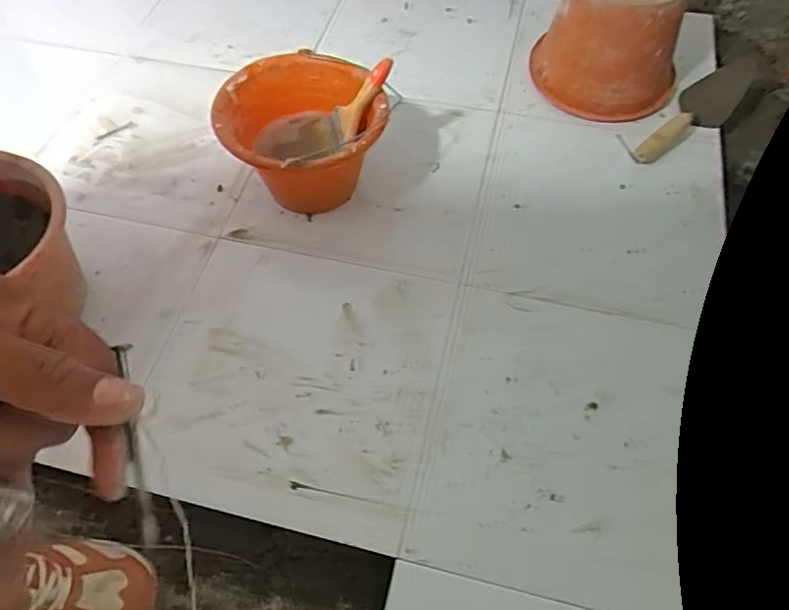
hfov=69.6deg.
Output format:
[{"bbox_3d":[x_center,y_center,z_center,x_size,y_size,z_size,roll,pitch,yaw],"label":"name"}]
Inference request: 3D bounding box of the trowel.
[{"bbox_3d":[0.544,-0.360,1.035,0.303,0.053,0.086,-32,64,-17],"label":"trowel"}]

